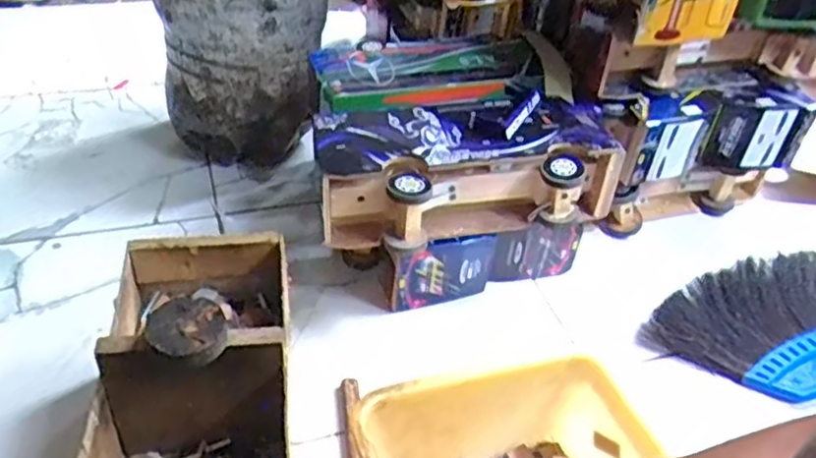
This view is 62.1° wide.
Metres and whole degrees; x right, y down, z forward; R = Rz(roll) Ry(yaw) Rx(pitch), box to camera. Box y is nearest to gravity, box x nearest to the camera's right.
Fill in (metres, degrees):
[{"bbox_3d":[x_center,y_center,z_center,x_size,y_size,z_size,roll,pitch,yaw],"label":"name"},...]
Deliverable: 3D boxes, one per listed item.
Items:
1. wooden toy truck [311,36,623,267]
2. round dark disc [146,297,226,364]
[{"bbox_3d":[0.066,-0.127,0.880,0.368,0.131,0.310,-3,41,-11],"label":"wooden toy truck"},{"bbox_3d":[-0.179,0.083,0.552,0.059,0.020,0.061,4,41,-3],"label":"round dark disc"}]

